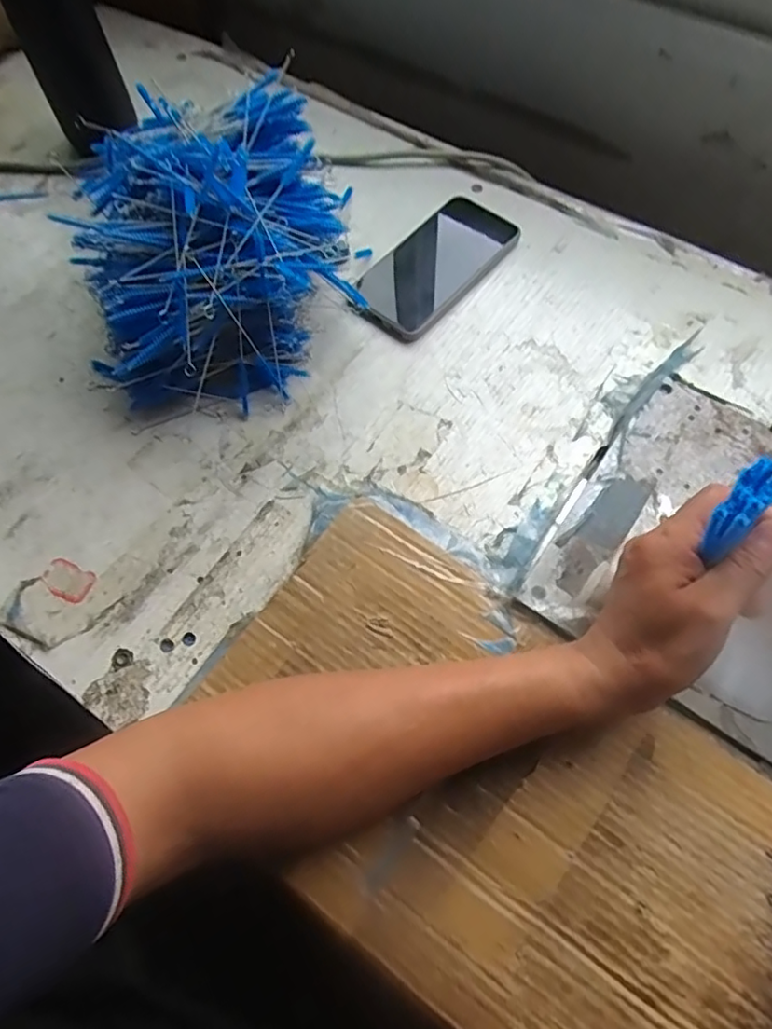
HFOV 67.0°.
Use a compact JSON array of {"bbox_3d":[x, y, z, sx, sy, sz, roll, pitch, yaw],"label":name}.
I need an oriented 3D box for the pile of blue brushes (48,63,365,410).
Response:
[{"bbox_3d":[-0.134,-0.210,0.454,0.199,0.119,0.222,-15,65,-7],"label":"pile of blue brushes"}]

